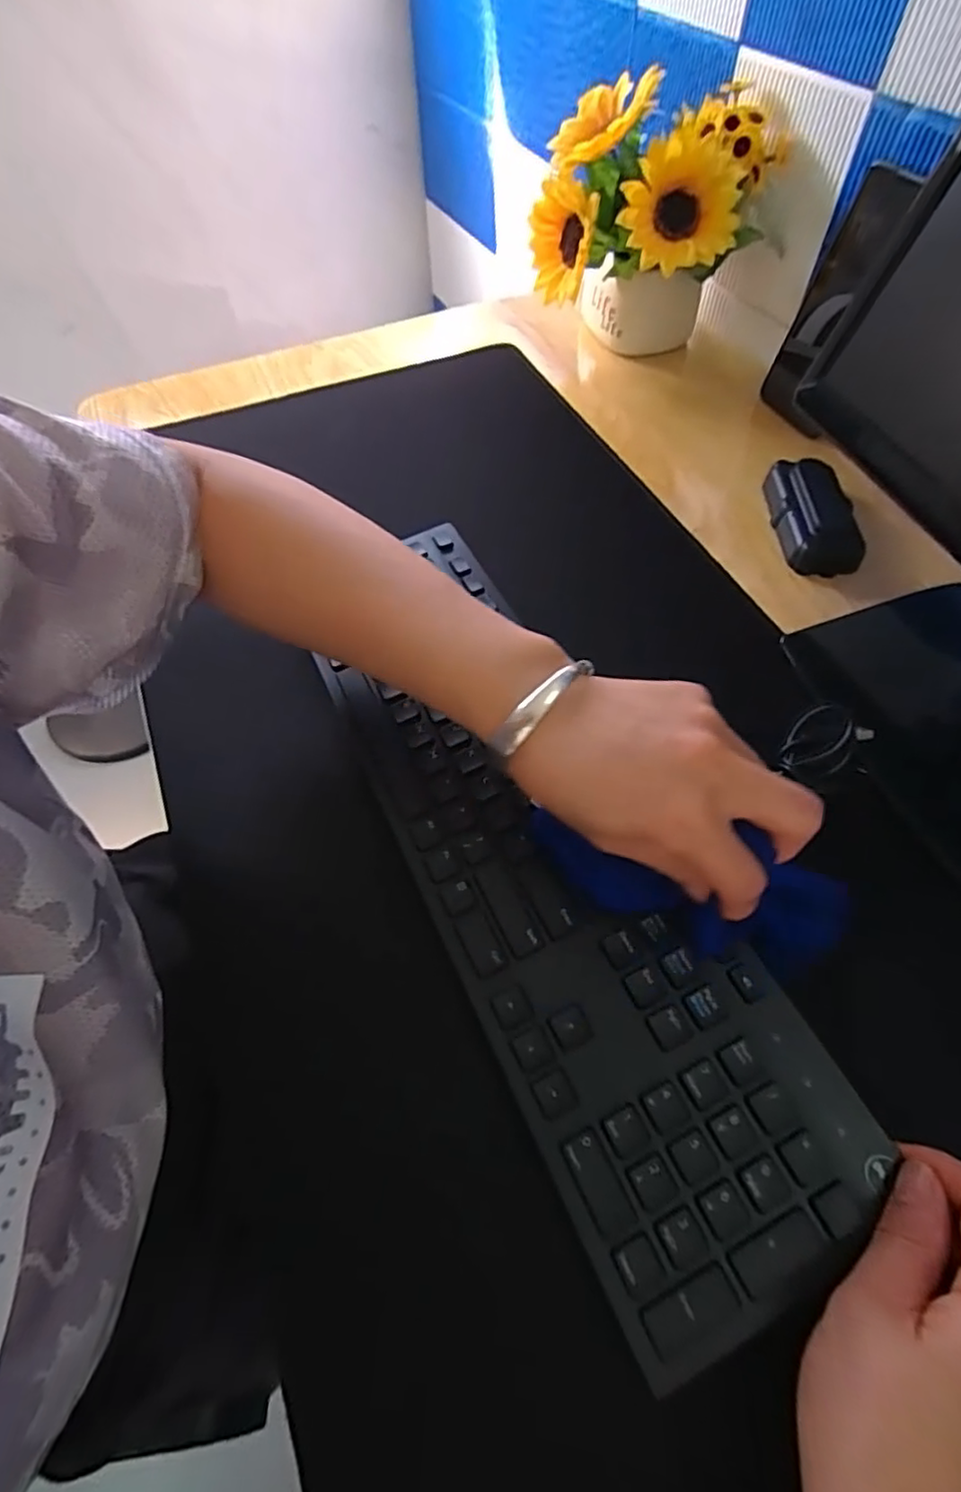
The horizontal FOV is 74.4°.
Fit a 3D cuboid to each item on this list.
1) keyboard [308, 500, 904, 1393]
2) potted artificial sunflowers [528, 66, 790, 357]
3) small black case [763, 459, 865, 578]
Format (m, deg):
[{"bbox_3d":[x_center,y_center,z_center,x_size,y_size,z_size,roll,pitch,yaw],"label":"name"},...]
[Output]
[{"bbox_3d":[0.023,0.044,0.327,0.131,0.017,0.404,-25,61,-16],"label":"keyboard"},{"bbox_3d":[0.139,-0.440,0.559,0.181,0.169,0.140,26,63,17],"label":"potted artificial sunflowers"},{"bbox_3d":[0.247,-0.172,0.469,0.052,0.028,0.104,1,58,3],"label":"small black case"}]

